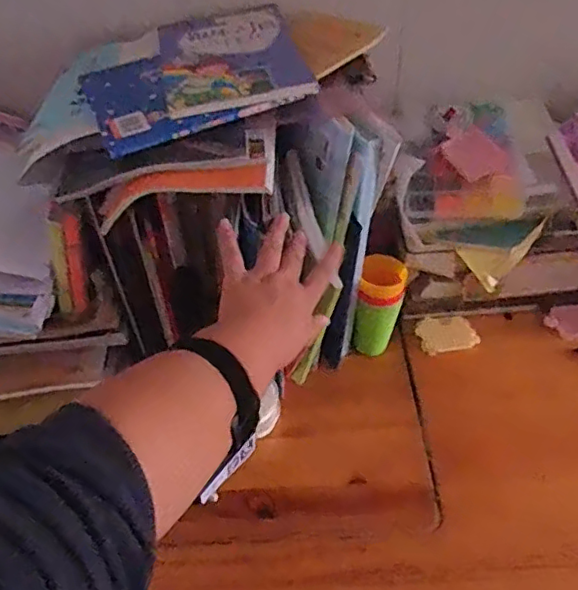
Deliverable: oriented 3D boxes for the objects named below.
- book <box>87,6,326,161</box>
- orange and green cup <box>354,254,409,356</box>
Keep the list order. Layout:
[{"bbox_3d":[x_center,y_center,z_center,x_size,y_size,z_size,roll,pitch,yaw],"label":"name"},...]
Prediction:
[{"bbox_3d":[-0.095,-0.236,0.613,0.228,0.019,0.205,-22,49,-10],"label":"book"},{"bbox_3d":[0.114,0.015,0.722,0.052,0.120,0.063,12,47,14],"label":"orange and green cup"}]

